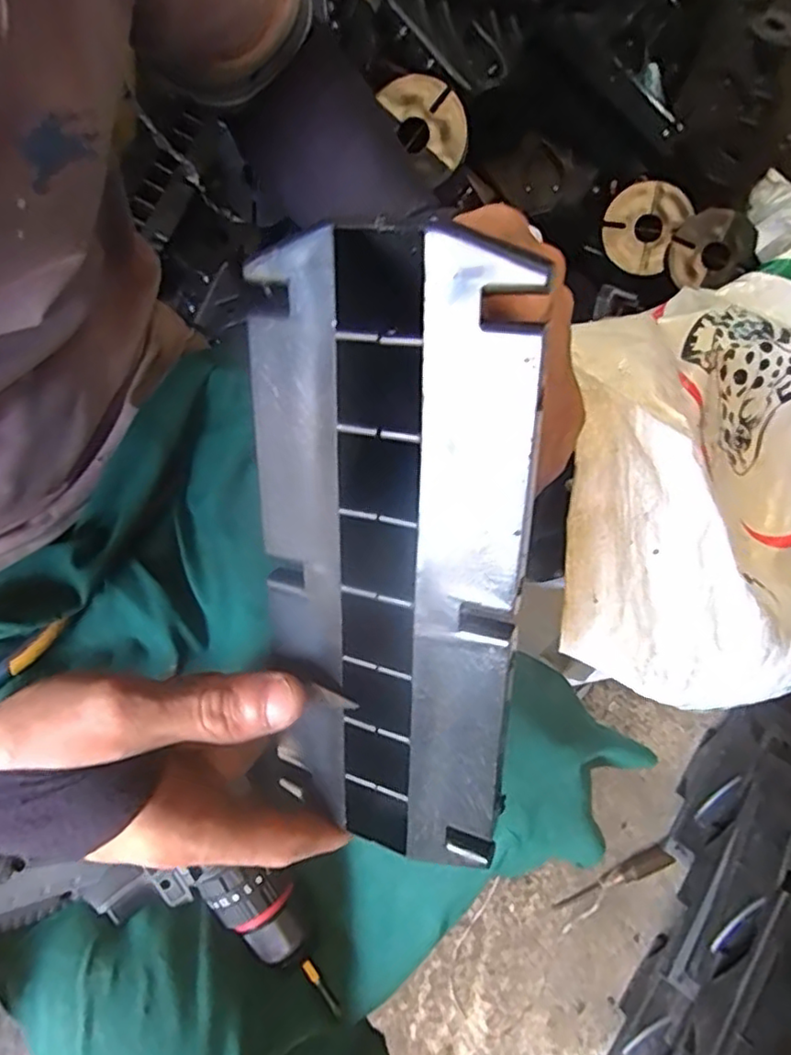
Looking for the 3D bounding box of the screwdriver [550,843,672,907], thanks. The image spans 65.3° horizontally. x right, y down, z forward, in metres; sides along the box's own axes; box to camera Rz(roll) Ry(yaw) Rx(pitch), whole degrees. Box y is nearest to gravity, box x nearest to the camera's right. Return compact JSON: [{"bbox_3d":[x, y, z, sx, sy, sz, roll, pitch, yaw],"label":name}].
[{"bbox_3d":[0.253,0.413,0.723,0.144,0.017,0.024,-27,74,2],"label":"screwdriver"}]

